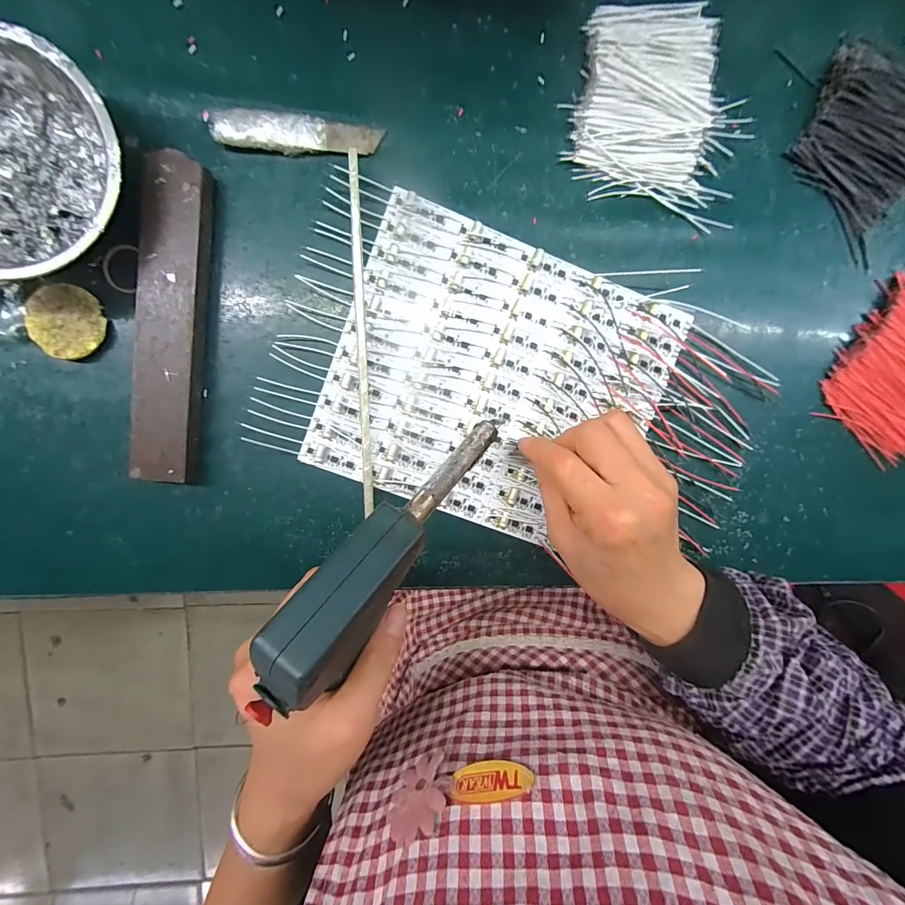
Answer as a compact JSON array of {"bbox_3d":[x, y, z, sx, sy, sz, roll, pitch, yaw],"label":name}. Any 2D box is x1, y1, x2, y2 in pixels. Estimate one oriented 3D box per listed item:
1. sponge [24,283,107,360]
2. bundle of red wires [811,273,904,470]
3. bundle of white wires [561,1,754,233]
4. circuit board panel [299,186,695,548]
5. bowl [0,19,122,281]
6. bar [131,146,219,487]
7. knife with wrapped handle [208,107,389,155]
[{"bbox_3d":[-0.244,-0.082,0.239,0.043,0.007,0.044,7,94,-5],"label":"sponge"},{"bbox_3d":[0.358,-0.062,0.294,0.109,0.013,0.132,33,92,-7],"label":"bundle of red wires"},{"bbox_3d":[0.147,-0.240,0.259,0.118,0.013,0.133,12,94,-5],"label":"bundle of white wires"},{"bbox_3d":[0.033,-0.047,0.270,0.224,0.006,0.193,20,93,-6],"label":"circuit board panel"},{"bbox_3d":[-0.242,-0.159,0.211,0.118,0.036,0.117,0,95,-4],"label":"bowl"},{"bbox_3d":[-0.179,-0.079,0.242,0.036,0.017,0.196,7,94,-5],"label":"bar"},{"bbox_3d":[-0.097,-0.204,0.241,0.101,0.010,0.022,-3,95,-4],"label":"knife with wrapped handle"}]

